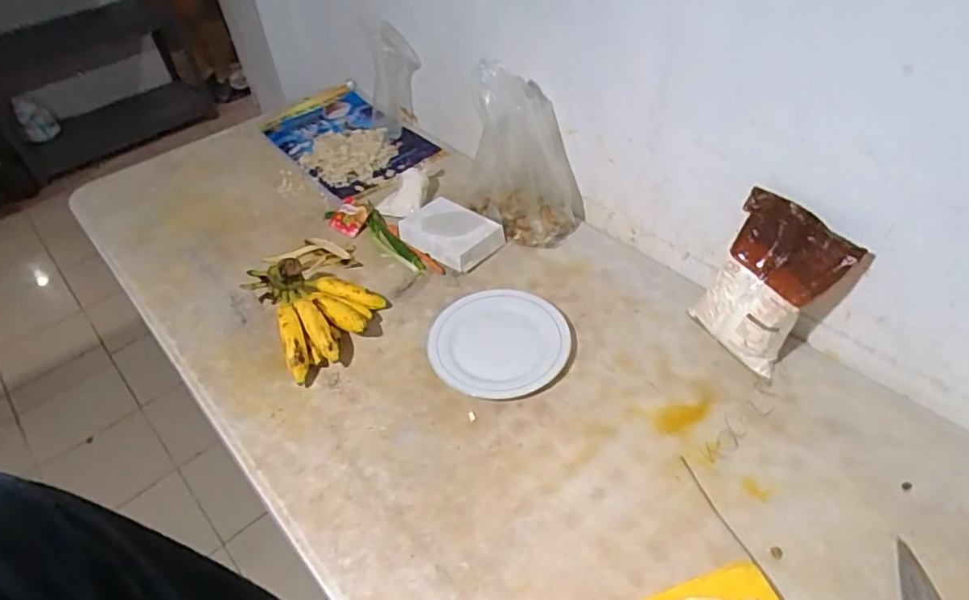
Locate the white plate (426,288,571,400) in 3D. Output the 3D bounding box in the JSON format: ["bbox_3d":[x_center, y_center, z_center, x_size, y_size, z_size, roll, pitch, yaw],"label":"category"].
[{"bbox_3d":[0.021,0.065,0.965,0.216,0.029,0.205,-3,44,3],"label":"white plate"}]

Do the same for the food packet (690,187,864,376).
[{"bbox_3d":[0.411,-0.011,0.876,0.105,0.224,0.171,-33,50,-25],"label":"food packet"}]

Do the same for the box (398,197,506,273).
[{"bbox_3d":[-0.067,-0.127,1.150,0.189,0.049,0.121,25,52,28],"label":"box"}]

